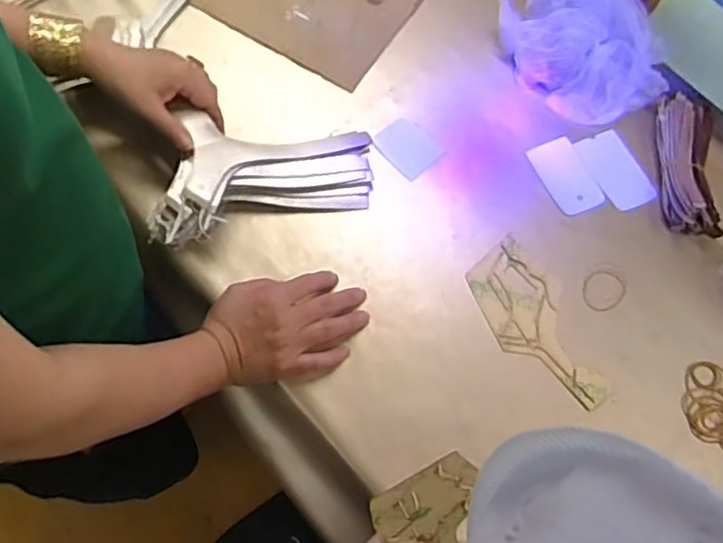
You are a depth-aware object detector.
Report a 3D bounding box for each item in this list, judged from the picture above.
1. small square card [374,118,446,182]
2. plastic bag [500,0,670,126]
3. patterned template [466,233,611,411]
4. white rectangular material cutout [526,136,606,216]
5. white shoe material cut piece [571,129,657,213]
[{"bbox_3d":[0.050,-0.128,0.647,0.049,0.005,0.062,-38,78,-12],"label":"small square card"},{"bbox_3d":[0.234,-0.246,0.671,0.131,0.069,0.170,-23,73,-11],"label":"plastic bag"},{"bbox_3d":[0.161,0.049,0.585,0.075,0.004,0.168,-23,71,-11],"label":"patterned template"},{"bbox_3d":[0.211,-0.098,0.651,0.049,0.004,0.086,-21,70,-9],"label":"white rectangular material cutout"},{"bbox_3d":[0.266,-0.105,0.656,0.051,0.006,0.091,-21,68,-11],"label":"white shoe material cut piece"}]

